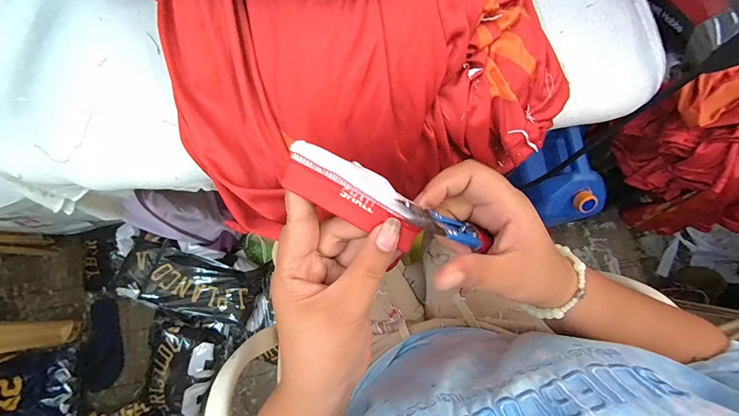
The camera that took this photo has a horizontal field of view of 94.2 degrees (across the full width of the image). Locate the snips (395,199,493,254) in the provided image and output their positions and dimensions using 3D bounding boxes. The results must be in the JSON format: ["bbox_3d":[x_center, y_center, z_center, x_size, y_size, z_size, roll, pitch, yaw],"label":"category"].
[{"bbox_3d":[0.051,0.012,0.220,0.077,0.020,0.019,19,76,-28],"label":"snips"}]

